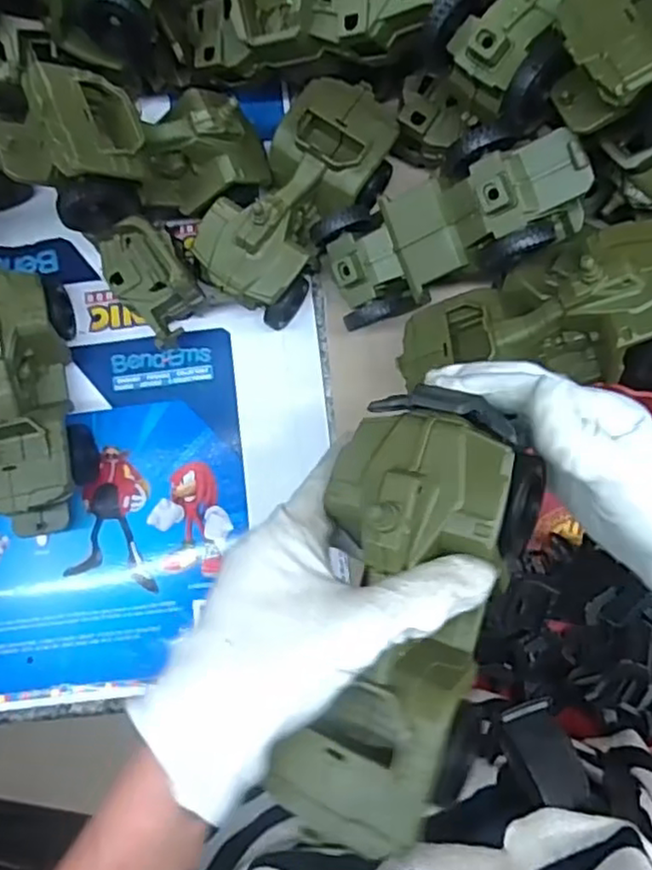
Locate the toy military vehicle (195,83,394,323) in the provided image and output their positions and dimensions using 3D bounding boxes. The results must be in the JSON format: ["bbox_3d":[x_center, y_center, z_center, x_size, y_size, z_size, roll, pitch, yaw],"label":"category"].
[{"bbox_3d":[-0.017,-0.168,0.515,0.089,0.083,0.176,38,85,7],"label":"toy military vehicle"}]

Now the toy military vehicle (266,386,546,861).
[{"bbox_3d":[0.038,0.076,0.288,0.089,0.052,0.186,12,80,4],"label":"toy military vehicle"}]

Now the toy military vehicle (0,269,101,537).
[{"bbox_3d":[-0.224,-0.022,0.499,0.077,0.082,0.183,-11,81,0],"label":"toy military vehicle"}]

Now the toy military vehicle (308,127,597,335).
[{"bbox_3d":[0.086,-0.138,0.461,0.180,0.069,0.079,-18,80,30],"label":"toy military vehicle"}]

